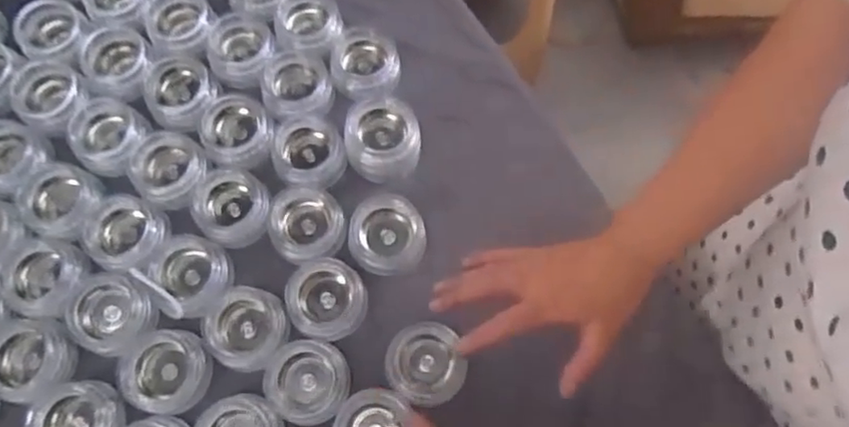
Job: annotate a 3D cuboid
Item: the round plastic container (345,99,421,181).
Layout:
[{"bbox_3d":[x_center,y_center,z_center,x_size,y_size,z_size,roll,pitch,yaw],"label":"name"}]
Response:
[{"bbox_3d":[-0.035,-0.066,0.533,0.061,0.039,0.063,1,69,-3],"label":"round plastic container"}]

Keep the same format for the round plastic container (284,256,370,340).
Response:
[{"bbox_3d":[-0.080,0.069,0.503,0.062,0.028,0.060,1,69,-3],"label":"round plastic container"}]

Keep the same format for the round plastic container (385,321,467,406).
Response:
[{"bbox_3d":[0.002,0.119,0.495,0.063,0.017,0.062,1,71,-2],"label":"round plastic container"}]

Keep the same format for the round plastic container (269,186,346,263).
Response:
[{"bbox_3d":[-0.097,0.008,0.519,0.058,0.023,0.063,0,69,-3],"label":"round plastic container"}]

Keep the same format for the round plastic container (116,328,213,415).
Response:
[{"bbox_3d":[-0.201,0.123,0.487,0.057,0.033,0.062,1,69,-3],"label":"round plastic container"}]

